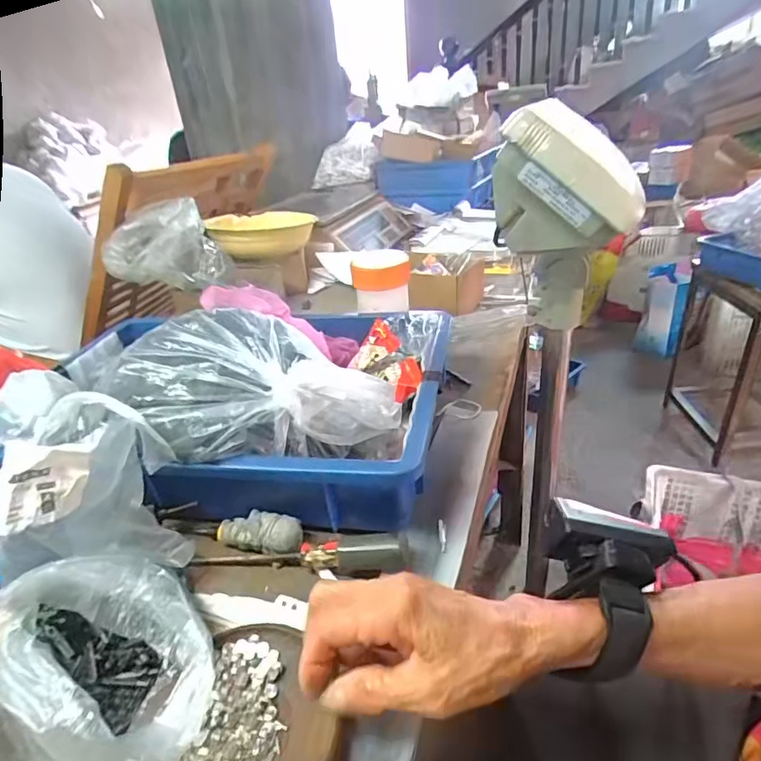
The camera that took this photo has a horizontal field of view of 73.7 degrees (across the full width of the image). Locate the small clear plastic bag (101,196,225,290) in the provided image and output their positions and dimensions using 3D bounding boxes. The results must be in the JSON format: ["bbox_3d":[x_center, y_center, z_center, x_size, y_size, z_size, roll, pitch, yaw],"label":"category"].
[{"bbox_3d":[-0.321,-0.200,0.760,0.165,0.102,0.122,-13,30,-12],"label":"small clear plastic bag"}]

